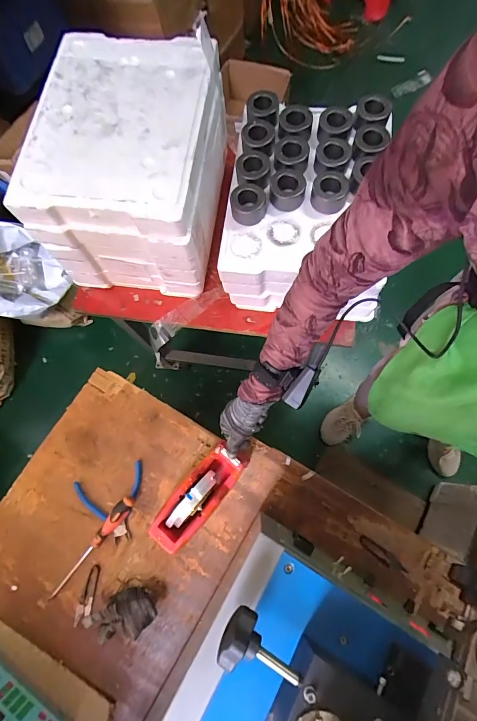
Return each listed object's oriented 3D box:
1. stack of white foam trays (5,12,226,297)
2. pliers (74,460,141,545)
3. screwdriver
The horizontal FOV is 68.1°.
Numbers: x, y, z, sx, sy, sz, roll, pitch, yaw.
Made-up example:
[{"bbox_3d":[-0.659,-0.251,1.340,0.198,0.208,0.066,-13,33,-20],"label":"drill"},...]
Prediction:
[{"bbox_3d":[-0.194,-0.363,0.688,0.293,0.239,0.368,6,75,3],"label":"stack of white foam trays"},{"bbox_3d":[-0.240,0.280,0.683,0.135,0.014,0.131,-19,75,-4],"label":"pliers"},{"bbox_3d":[-0.274,0.347,0.656,0.029,0.034,0.222,38,78,11],"label":"screwdriver"}]

